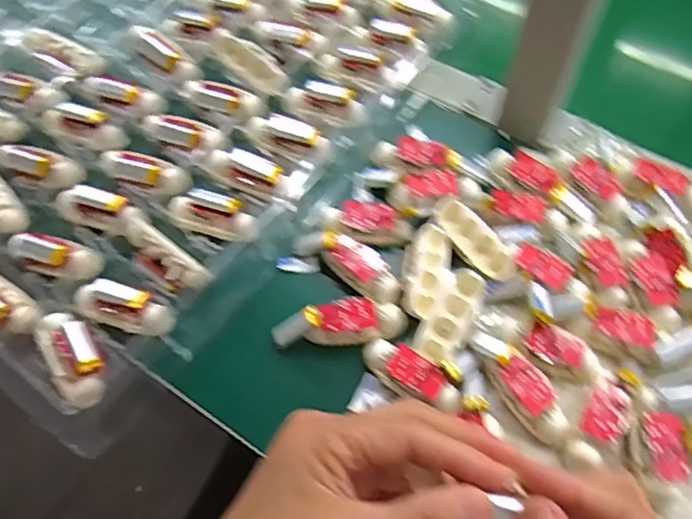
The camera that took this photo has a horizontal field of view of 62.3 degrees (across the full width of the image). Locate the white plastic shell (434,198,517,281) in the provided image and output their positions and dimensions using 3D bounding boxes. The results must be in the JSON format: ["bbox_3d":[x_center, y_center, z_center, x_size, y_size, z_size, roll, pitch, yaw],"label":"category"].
[{"bbox_3d":[0.085,-0.014,0.384,0.023,0.008,0.069,-35,66,-16],"label":"white plastic shell"}]

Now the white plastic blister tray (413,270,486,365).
[{"bbox_3d":[0.066,0.035,0.359,0.026,0.012,0.061,26,78,15],"label":"white plastic blister tray"}]

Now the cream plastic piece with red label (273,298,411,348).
[{"bbox_3d":[-0.004,0.043,0.372,0.083,0.028,0.025,-3,61,0],"label":"cream plastic piece with red label"}]

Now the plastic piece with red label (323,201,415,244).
[{"bbox_3d":[0.015,-0.026,0.405,0.065,0.015,0.024,9,62,6],"label":"plastic piece with red label"}]

